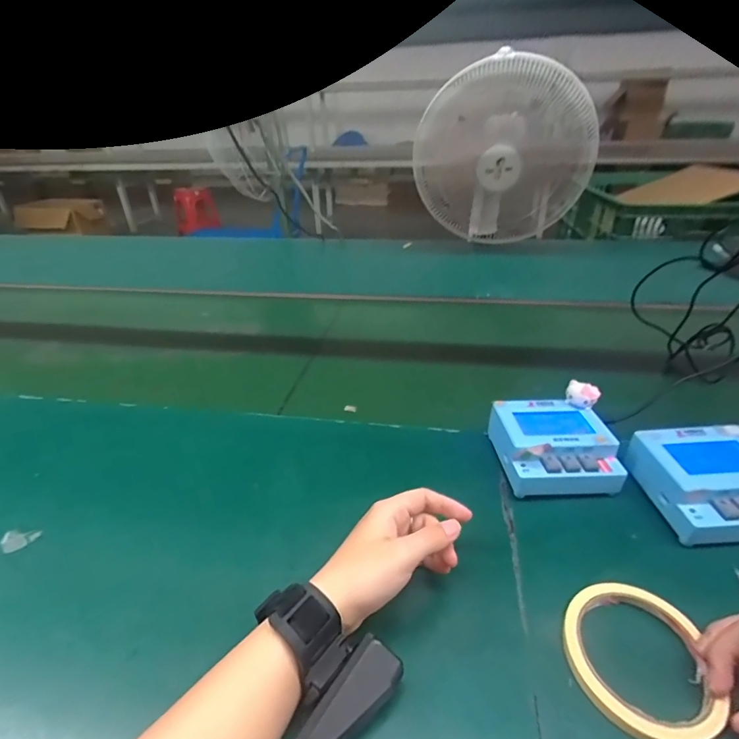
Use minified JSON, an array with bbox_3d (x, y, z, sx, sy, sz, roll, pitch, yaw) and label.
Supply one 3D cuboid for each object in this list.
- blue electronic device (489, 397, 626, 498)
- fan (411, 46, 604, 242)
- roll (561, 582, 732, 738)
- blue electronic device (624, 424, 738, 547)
[{"bbox_3d":[0.182,0.073,0.430,0.102,0.041,0.103,-3,32,-2],"label":"blue electronic device"},{"bbox_3d":[0.335,-0.523,1.044,0.408,0.437,0.215,-21,38,49],"label":"fan"},{"bbox_3d":[0.177,0.190,0.286,0.087,0.013,0.093,-2,32,1],"label":"roll"},{"bbox_3d":[0.304,0.100,0.381,0.107,0.041,0.100,-1,32,1],"label":"blue electronic device"}]

